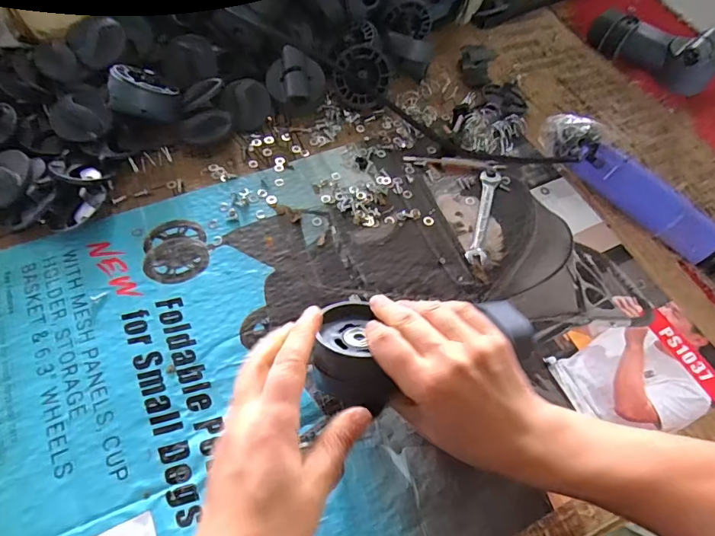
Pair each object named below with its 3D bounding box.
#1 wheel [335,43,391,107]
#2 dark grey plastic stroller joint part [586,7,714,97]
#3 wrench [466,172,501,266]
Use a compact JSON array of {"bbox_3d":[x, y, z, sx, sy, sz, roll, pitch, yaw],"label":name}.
[{"bbox_3d":[0.006,-0.219,0.517,0.060,0.019,0.070,-6,92,8],"label":"wheel"},{"bbox_3d":[0.385,-0.291,0.594,0.164,0.052,0.054,38,64,17],"label":"dark grey plastic stroller joint part"},{"bbox_3d":[0.128,-0.053,0.461,0.021,0.004,0.117,15,60,4],"label":"wrench"}]

